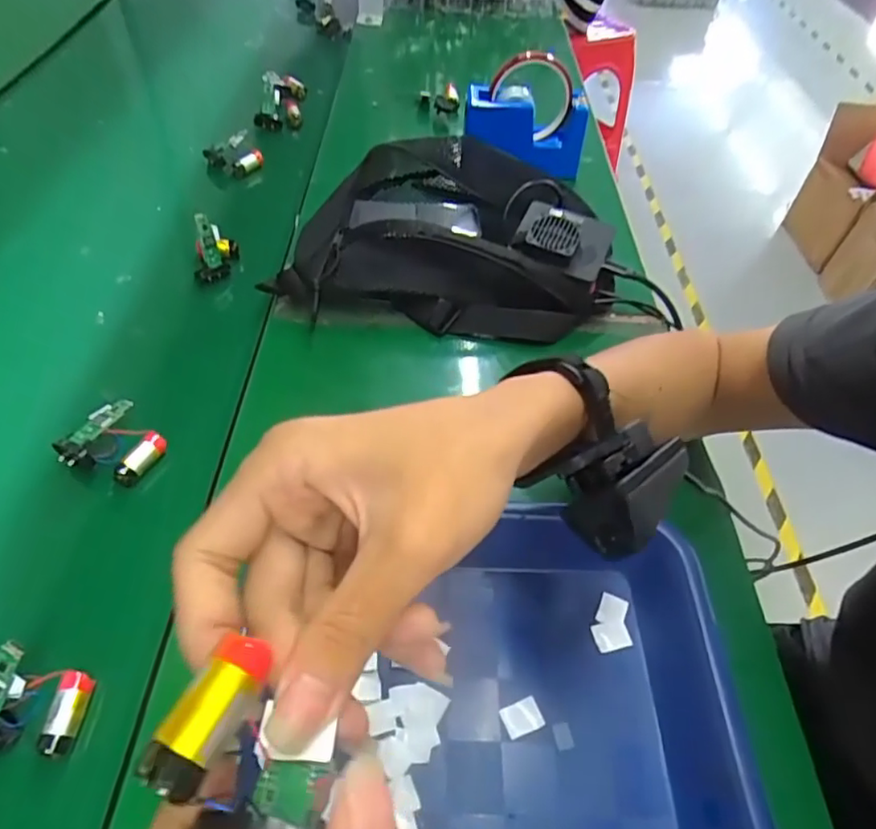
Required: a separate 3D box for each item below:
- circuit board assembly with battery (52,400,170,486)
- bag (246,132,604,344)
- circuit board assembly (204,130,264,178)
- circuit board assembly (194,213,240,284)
[{"bbox_3d":[-0.216,0.017,0.397,0.056,0.020,0.050,18,50,8],"label":"circuit board assembly with battery"},{"bbox_3d":[0.009,-0.160,0.515,0.258,0.105,0.159,9,49,1],"label":"bag"},{"bbox_3d":[-0.225,-0.287,0.655,0.052,0.029,0.049,-29,59,-27],"label":"circuit board assembly"},{"bbox_3d":[-0.201,-0.151,0.527,0.025,0.050,0.048,7,49,0],"label":"circuit board assembly"}]

